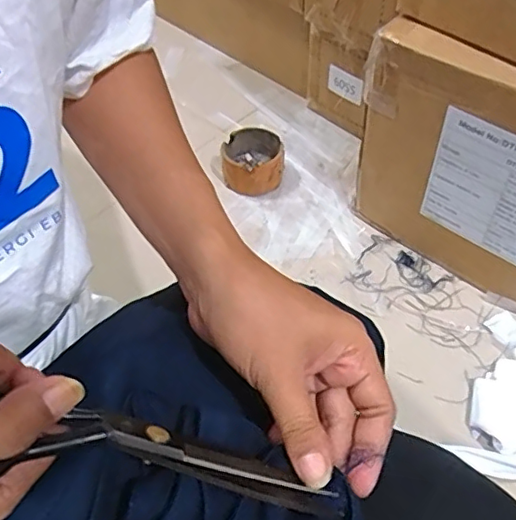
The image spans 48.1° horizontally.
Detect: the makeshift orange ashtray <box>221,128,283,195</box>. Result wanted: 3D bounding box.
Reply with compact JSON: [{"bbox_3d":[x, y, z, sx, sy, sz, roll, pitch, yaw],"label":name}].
[{"bbox_3d":[-0.006,-0.133,0.804,0.084,0.048,0.100,-4,50,-1],"label":"makeshift orange ashtray"}]

